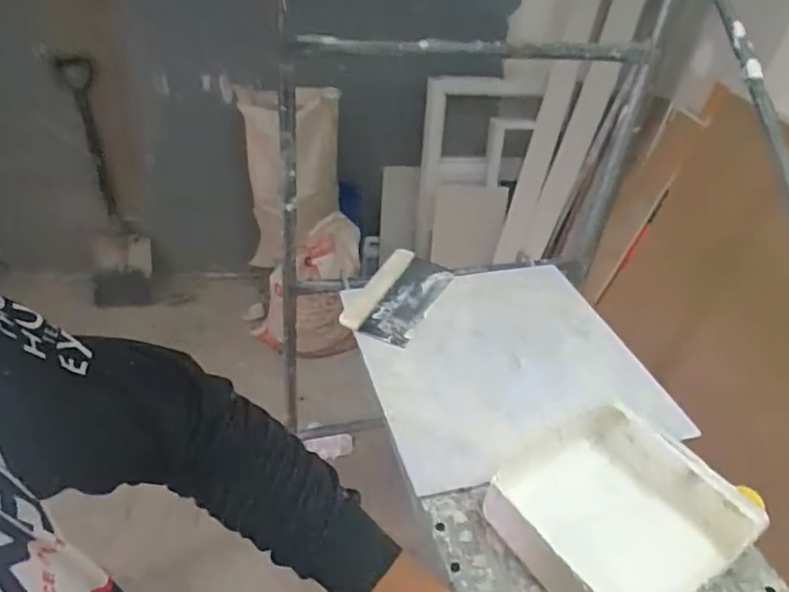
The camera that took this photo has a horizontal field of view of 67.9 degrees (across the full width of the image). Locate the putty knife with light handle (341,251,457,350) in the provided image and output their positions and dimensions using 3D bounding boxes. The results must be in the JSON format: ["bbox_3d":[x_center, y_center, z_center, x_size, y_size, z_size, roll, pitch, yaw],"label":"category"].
[{"bbox_3d":[0.003,-0.004,1.044,0.134,0.025,0.252,20,40,18],"label":"putty knife with light handle"}]

